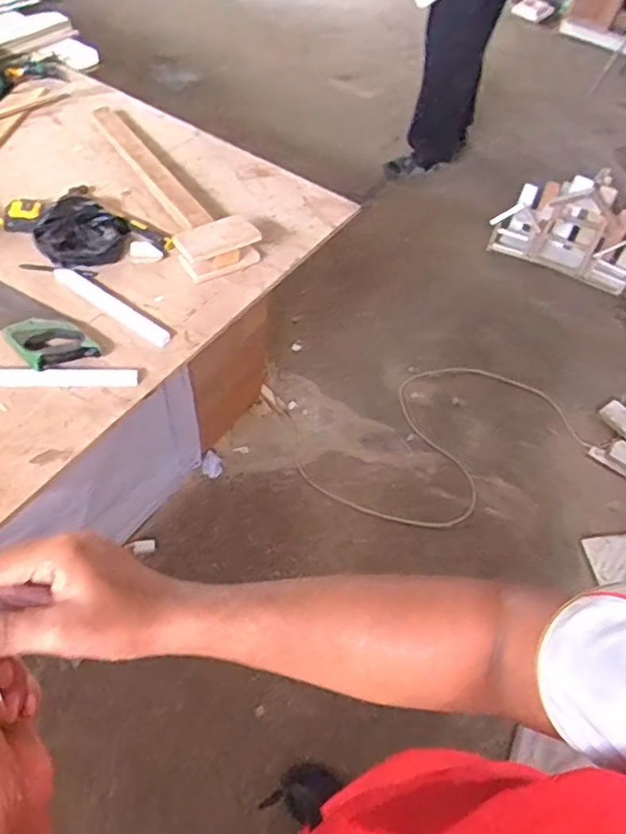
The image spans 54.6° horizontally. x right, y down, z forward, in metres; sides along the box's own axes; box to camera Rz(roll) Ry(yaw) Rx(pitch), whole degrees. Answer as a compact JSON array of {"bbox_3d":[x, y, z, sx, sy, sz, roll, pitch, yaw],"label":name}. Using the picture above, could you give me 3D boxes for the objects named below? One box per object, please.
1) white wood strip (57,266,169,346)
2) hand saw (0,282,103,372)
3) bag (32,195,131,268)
[{"bbox_3d":[-0.400,-0.226,1.201,0.290,0.015,0.038,33,56,17],"label":"white wood strip"},{"bbox_3d":[-0.600,-0.217,1.158,0.460,0.028,0.111,34,56,18],"label":"hand saw"},{"bbox_3d":[-0.488,-0.394,1.288,0.176,0.057,0.185,20,53,8],"label":"bag"}]

